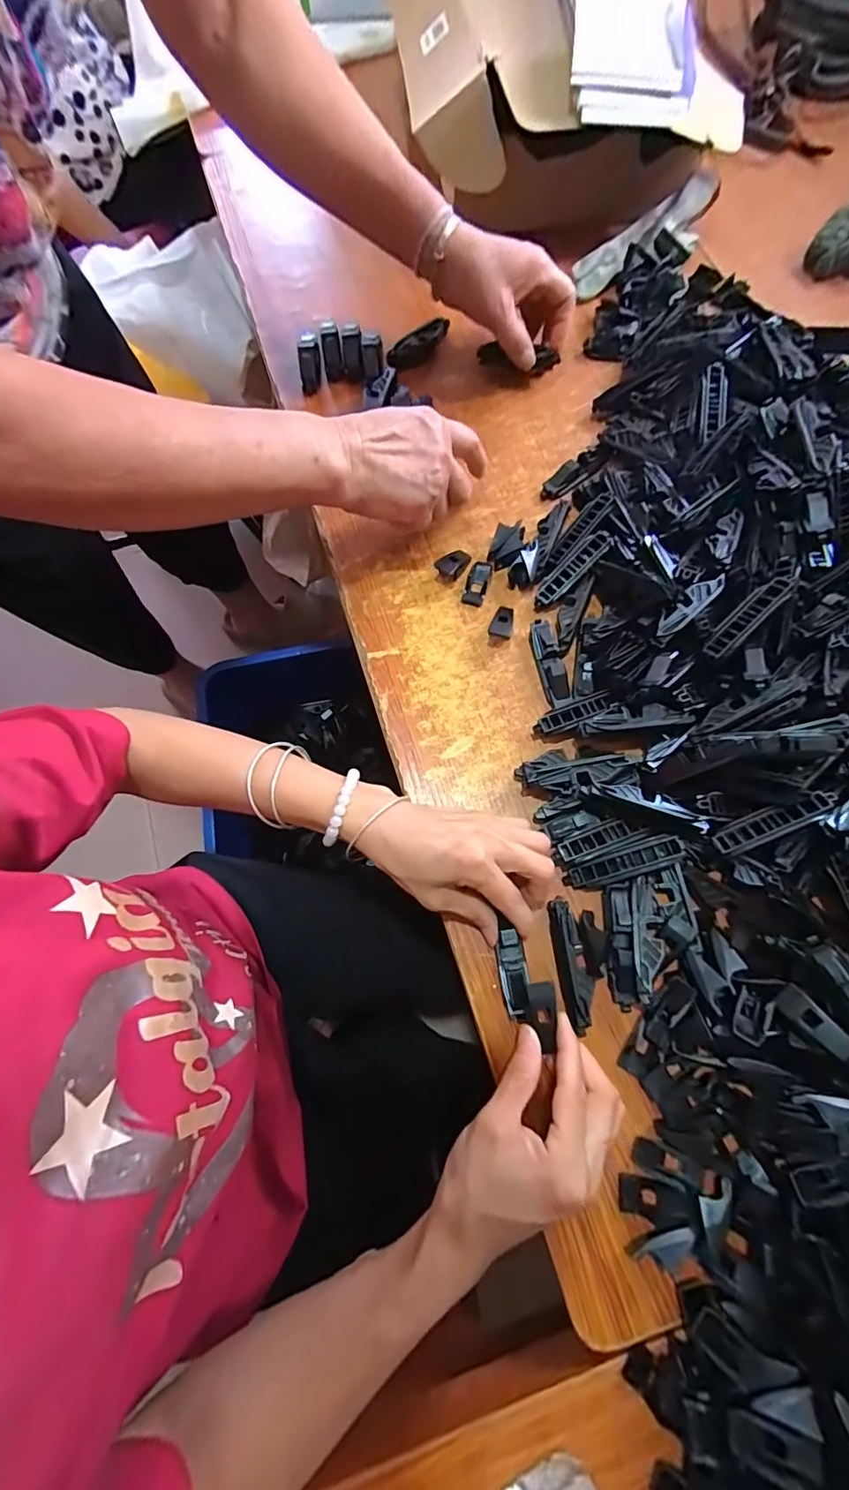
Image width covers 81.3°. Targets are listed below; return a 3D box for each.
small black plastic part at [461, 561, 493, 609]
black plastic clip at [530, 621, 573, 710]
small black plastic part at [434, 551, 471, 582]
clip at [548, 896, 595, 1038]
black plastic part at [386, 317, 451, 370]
[{"bbox_3d":[0.047,-0.142,0.434,0.019,0.006,0.046,18,74,7],"label":"small black plastic part"},{"bbox_3d":[0.102,-0.065,0.398,0.018,0.015,0.079,-11,72,-2],"label":"black plastic clip"},{"bbox_3d":[0.027,-0.158,0.431,0.015,0.023,0.038,41,78,13],"label":"small black plastic part"},{"bbox_3d":[0.100,0.144,0.328,0.020,0.011,0.079,-7,72,0],"label":"clip"},{"bbox_3d":[-0.002,-0.416,0.513,0.078,0.018,0.021,-37,75,-9],"label":"black plastic part"}]

